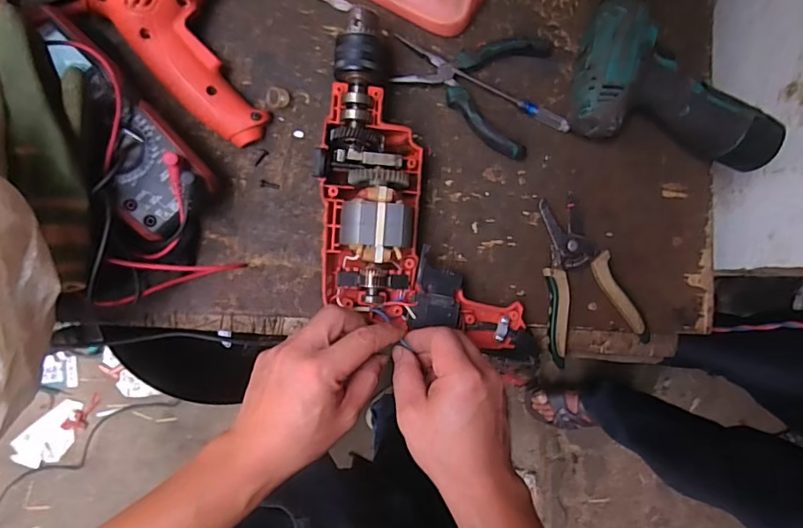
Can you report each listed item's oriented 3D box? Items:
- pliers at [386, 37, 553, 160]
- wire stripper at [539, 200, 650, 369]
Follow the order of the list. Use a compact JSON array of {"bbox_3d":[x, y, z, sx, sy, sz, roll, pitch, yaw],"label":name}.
[{"bbox_3d":[0.064,-0.168,0.460,0.139,0.020,0.113,13,88,-8],"label":"pliers"},{"bbox_3d":[0.185,0.016,0.472,0.095,0.019,0.148,-3,91,-8],"label":"wire stripper"}]

